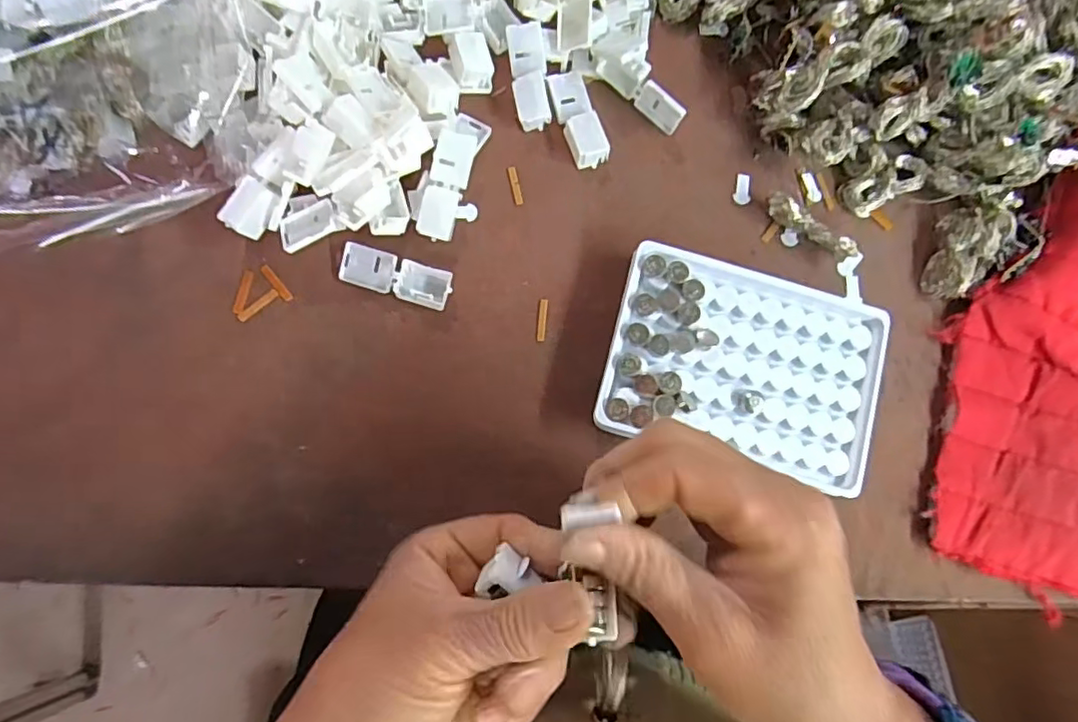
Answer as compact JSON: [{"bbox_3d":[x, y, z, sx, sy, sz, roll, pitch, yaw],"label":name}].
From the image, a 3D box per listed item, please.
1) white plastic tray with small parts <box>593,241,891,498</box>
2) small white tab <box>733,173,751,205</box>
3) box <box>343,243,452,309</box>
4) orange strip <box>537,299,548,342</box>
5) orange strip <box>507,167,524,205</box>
[{"bbox_3d":[0.100,0.001,0.306,0.130,0.025,0.094,15,78,-3],"label":"white plastic tray with small parts"},{"bbox_3d":[0.113,-0.095,0.342,0.009,0.004,0.019,10,78,-4],"label":"small white tab"},{"bbox_3d":[-0.072,-0.042,0.309,0.055,0.008,0.019,18,78,-2],"label":"box"},{"bbox_3d":[0.002,-0.021,0.317,0.004,0.004,0.022,6,79,-4],"label":"orange strip"},{"bbox_3d":[-0.012,-0.094,0.330,0.005,0.004,0.022,-13,81,-8],"label":"orange strip"}]

